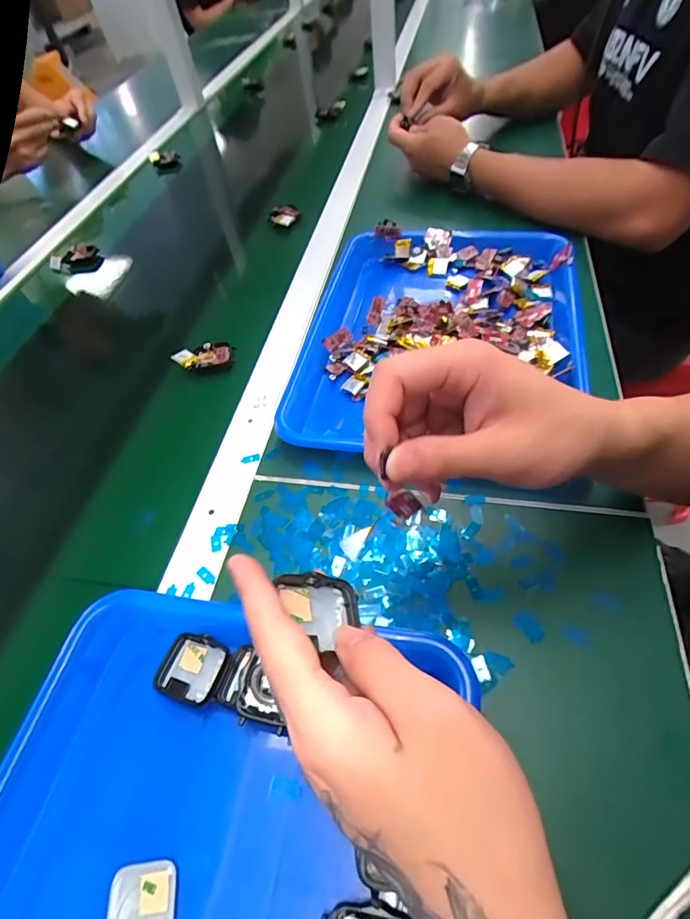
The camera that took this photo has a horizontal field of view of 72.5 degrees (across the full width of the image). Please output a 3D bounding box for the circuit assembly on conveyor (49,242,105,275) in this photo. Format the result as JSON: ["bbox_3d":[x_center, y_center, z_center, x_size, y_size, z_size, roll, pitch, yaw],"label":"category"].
[{"bbox_3d":[-0.382,-0.289,0.678,0.073,0.030,0.038,-7,52,3],"label":"circuit assembly on conveyor"}]

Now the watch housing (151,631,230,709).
[{"bbox_3d":[-0.094,0.130,0.292,0.041,0.010,0.037,13,51,18],"label":"watch housing"}]

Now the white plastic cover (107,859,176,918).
[{"bbox_3d":[-0.099,0.220,0.227,0.032,0.006,0.040,-10,48,-2],"label":"white plastic cover"}]

